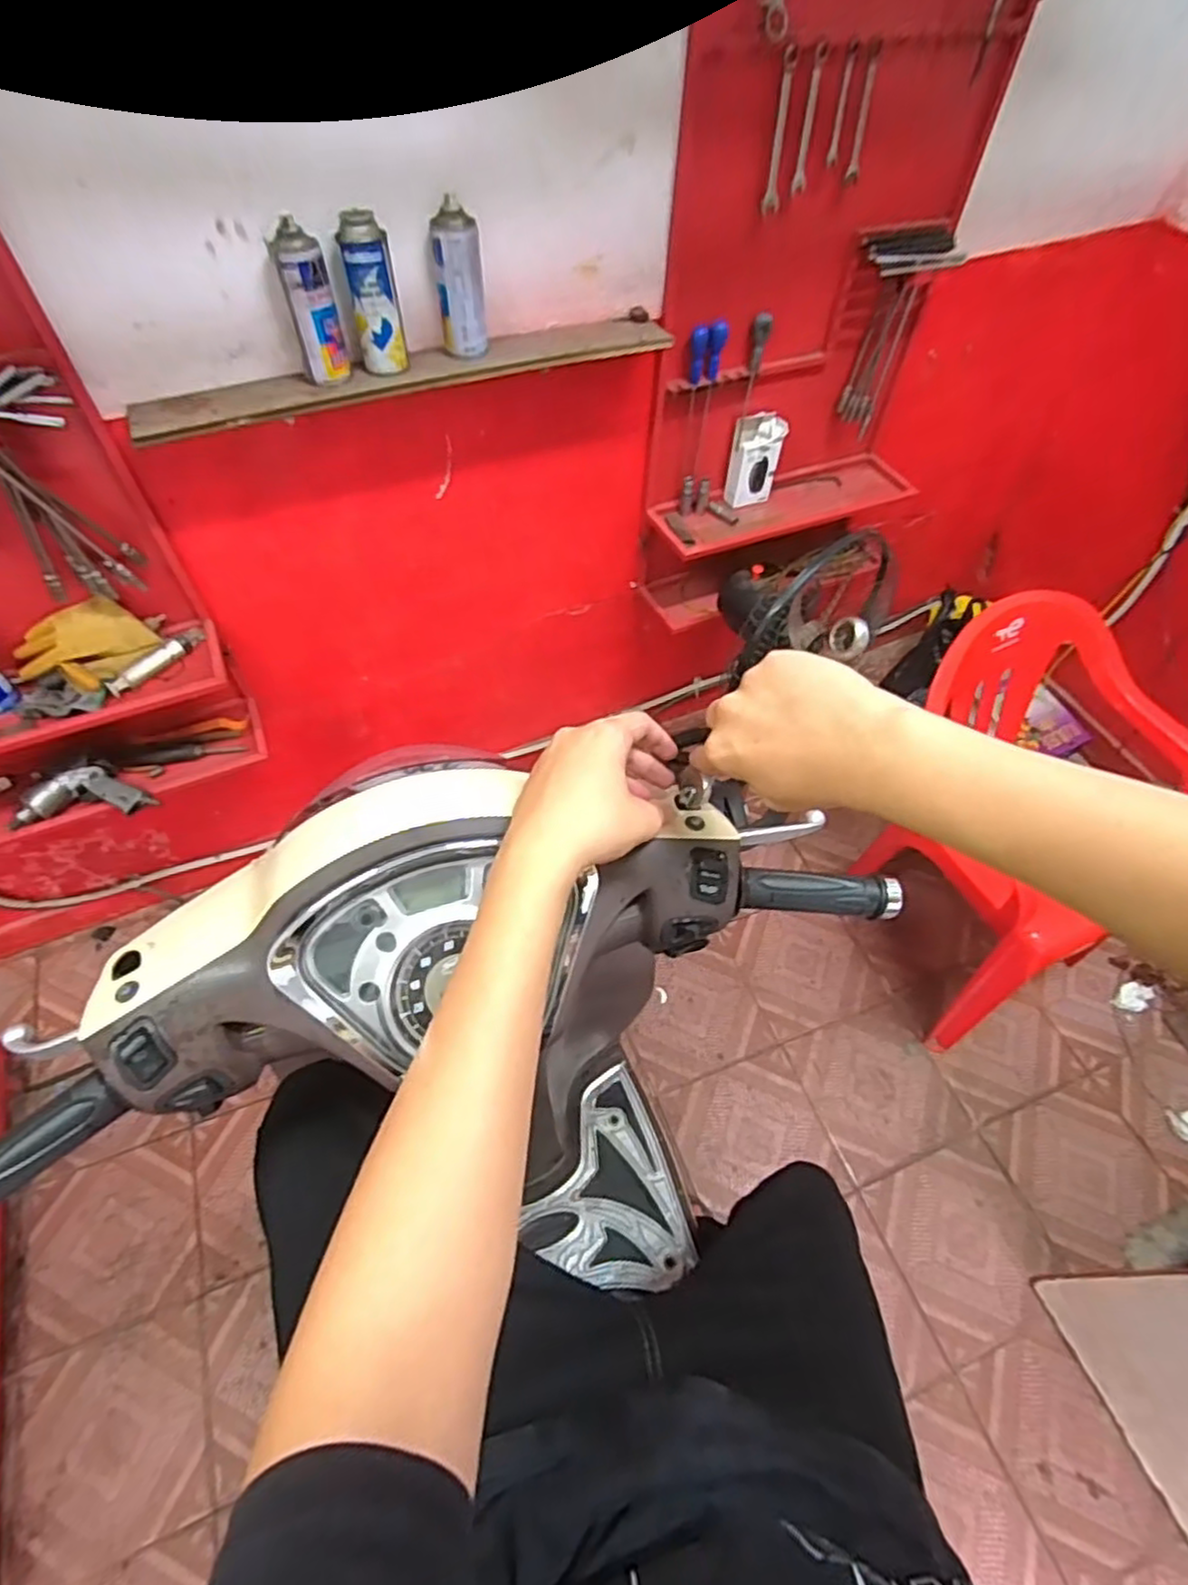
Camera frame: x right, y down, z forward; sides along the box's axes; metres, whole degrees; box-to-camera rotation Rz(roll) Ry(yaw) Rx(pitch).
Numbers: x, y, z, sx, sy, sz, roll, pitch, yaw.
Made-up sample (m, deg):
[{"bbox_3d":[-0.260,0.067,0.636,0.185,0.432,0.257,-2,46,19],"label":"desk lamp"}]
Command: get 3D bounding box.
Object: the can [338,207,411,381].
[{"bbox_3d":[-0.295,-0.661,0.953,0.063,0.179,0.054,-9,55,-8],"label":"can"}]

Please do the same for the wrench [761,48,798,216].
[{"bbox_3d":[0.275,-0.963,1.038,0.032,0.181,0.007,-20,57,-15],"label":"wrench"}]

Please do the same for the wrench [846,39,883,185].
[{"bbox_3d":[0.405,-1.023,1.067,0.029,0.163,0.005,-22,58,-8],"label":"wrench"}]

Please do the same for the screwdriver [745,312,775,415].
[{"bbox_3d":[0.298,-0.787,1.307,0.027,0.172,0.031,27,58,17],"label":"screwdriver"}]

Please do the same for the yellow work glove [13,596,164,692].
[{"bbox_3d":[-0.800,-0.235,1.114,0.203,0.074,0.110,-32,61,-22],"label":"yellow work glove"}]

